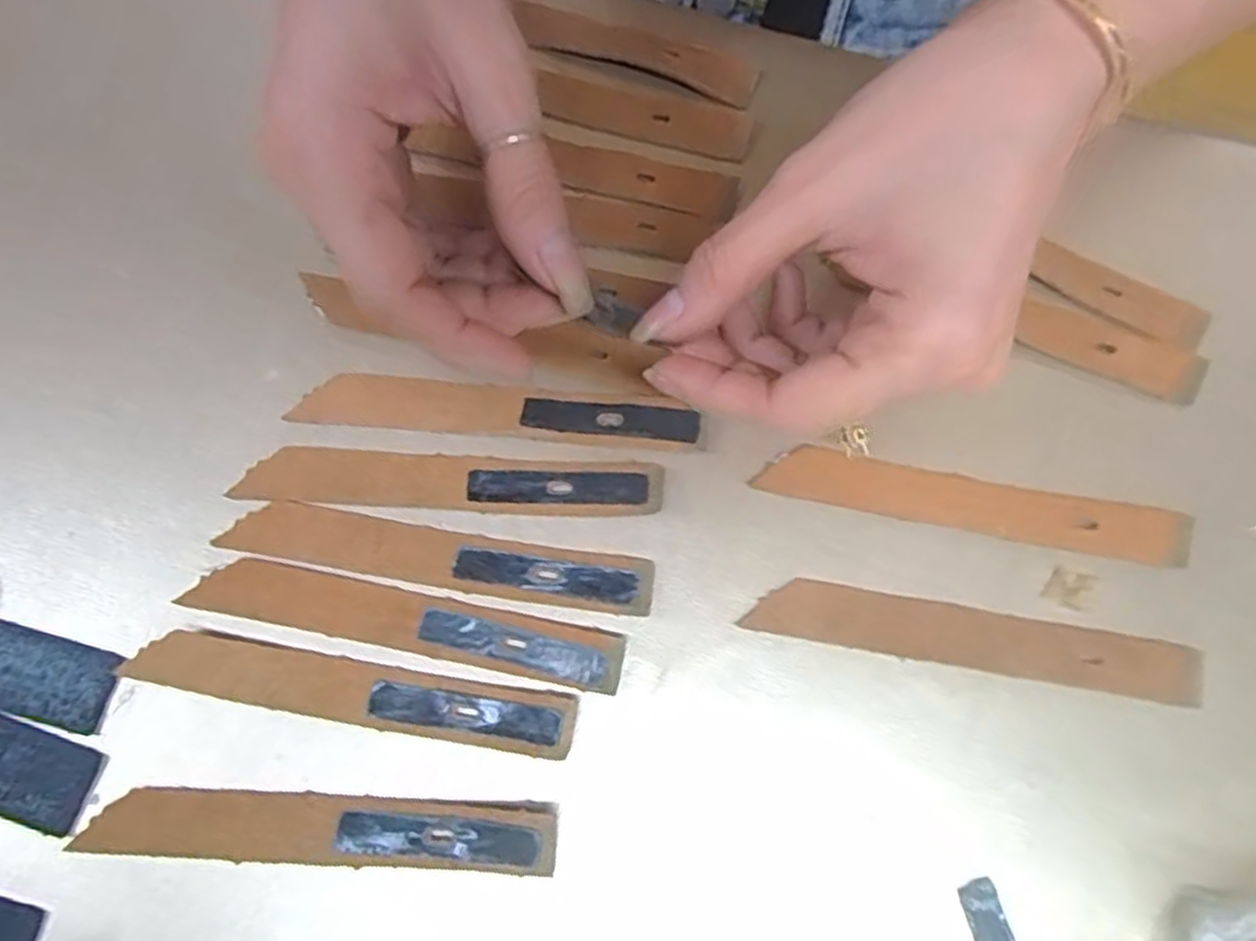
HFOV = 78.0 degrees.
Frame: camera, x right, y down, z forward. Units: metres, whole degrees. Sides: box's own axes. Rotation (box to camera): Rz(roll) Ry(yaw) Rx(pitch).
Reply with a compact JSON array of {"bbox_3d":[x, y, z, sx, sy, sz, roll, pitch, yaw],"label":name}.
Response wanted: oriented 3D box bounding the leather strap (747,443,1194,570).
[{"bbox_3d":[0.103,0.010,0.233,0.125,0.004,0.017,11,75,3],"label":"leather strap"}]

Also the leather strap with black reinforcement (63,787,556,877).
[{"bbox_3d":[-0.083,0.096,0.206,0.125,0.004,0.017,2,75,1],"label":"leather strap with black reinforcement"}]

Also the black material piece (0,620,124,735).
[{"bbox_3d":[-0.177,0.055,0.217,0.064,0.004,0.023,15,75,4],"label":"black material piece"}]

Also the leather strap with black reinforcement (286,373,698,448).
[{"bbox_3d":[-0.040,-0.020,0.238,0.123,0.004,0.016,4,75,1],"label":"leather strap with black reinforcement"}]

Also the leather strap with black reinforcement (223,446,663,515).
[{"bbox_3d":[-0.053,0.003,0.231,0.124,0.005,0.017,2,75,1],"label":"leather strap with black reinforcement"}]

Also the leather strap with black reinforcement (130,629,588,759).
[{"bbox_3d":[-0.077,0.061,0.216,0.124,0.004,0.017,9,75,3],"label":"leather strap with black reinforcement"}]

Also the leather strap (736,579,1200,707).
[{"bbox_3d":[0.098,0.048,0.222,0.125,0.004,0.017,10,75,3],"label":"leather strap"}]

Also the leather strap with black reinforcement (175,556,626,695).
[{"bbox_3d":[-0.064,0.042,0.221,0.124,0.004,0.017,11,75,3],"label":"leather strap with black reinforcement"}]

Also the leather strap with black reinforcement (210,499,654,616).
[{"bbox_3d":[-0.056,0.024,0.226,0.125,0.004,0.016,9,75,3],"label":"leather strap with black reinforcement"}]

